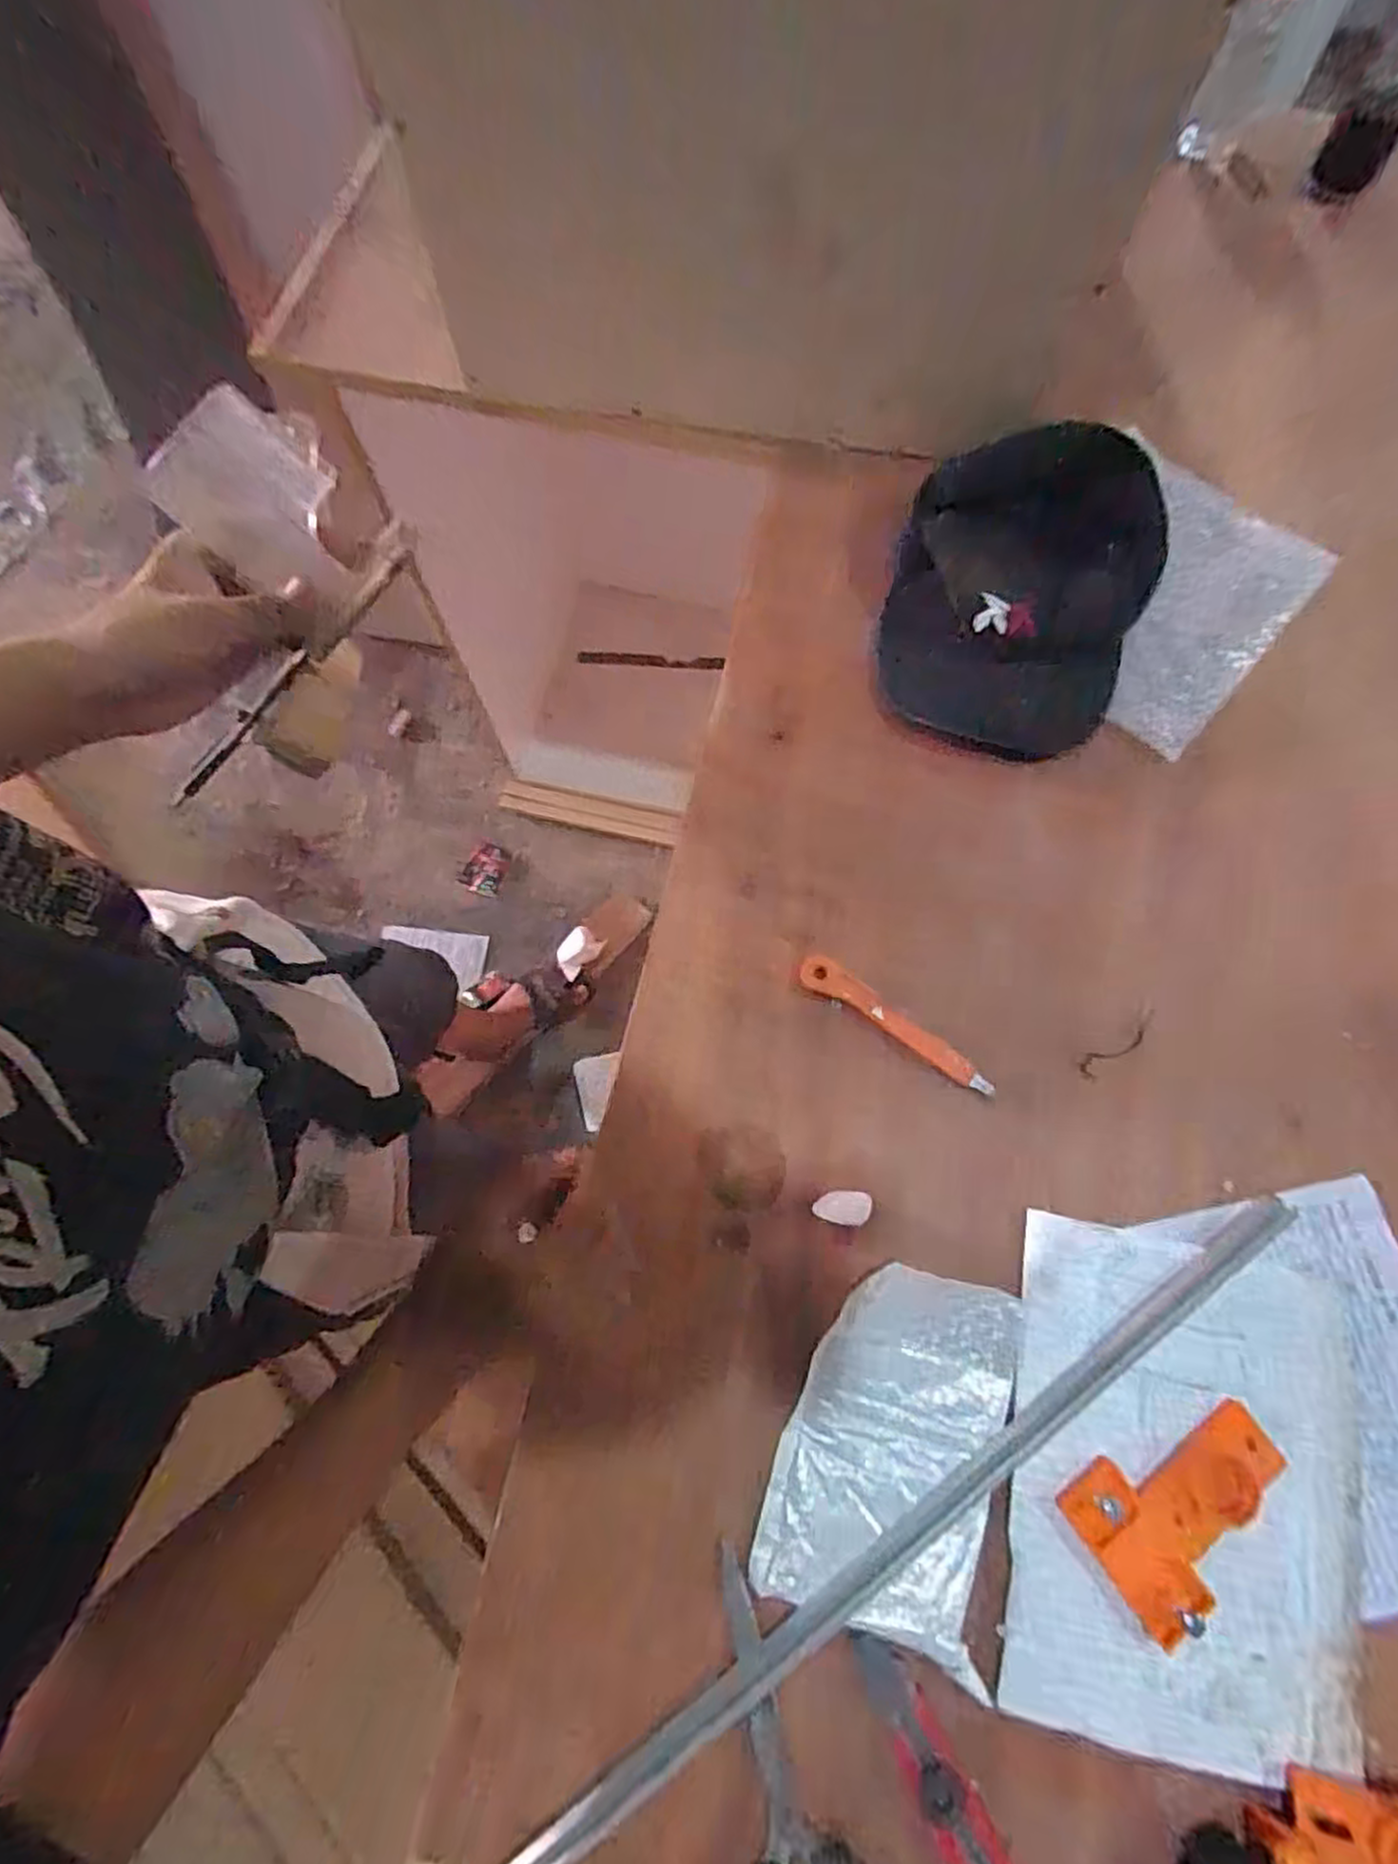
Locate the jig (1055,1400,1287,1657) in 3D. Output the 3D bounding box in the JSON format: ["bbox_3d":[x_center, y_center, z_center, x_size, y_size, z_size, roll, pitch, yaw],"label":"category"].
[{"bbox_3d":[0.262,0.306,0.396,0.114,0.017,0.080,-32,74,-8],"label":"jig"}]

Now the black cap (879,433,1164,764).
[{"bbox_3d":[0.238,-0.256,0.555,0.183,0.085,0.242,19,74,8],"label":"black cap"}]

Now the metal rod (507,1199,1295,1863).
[{"bbox_3d":[0.126,0.318,0.400,0.532,0.013,0.017,-34,74,-8],"label":"metal rod"}]

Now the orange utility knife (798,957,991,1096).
[{"bbox_3d":[0.128,0.061,0.487,0.140,0.006,0.021,35,77,13],"label":"orange utility knife"}]

